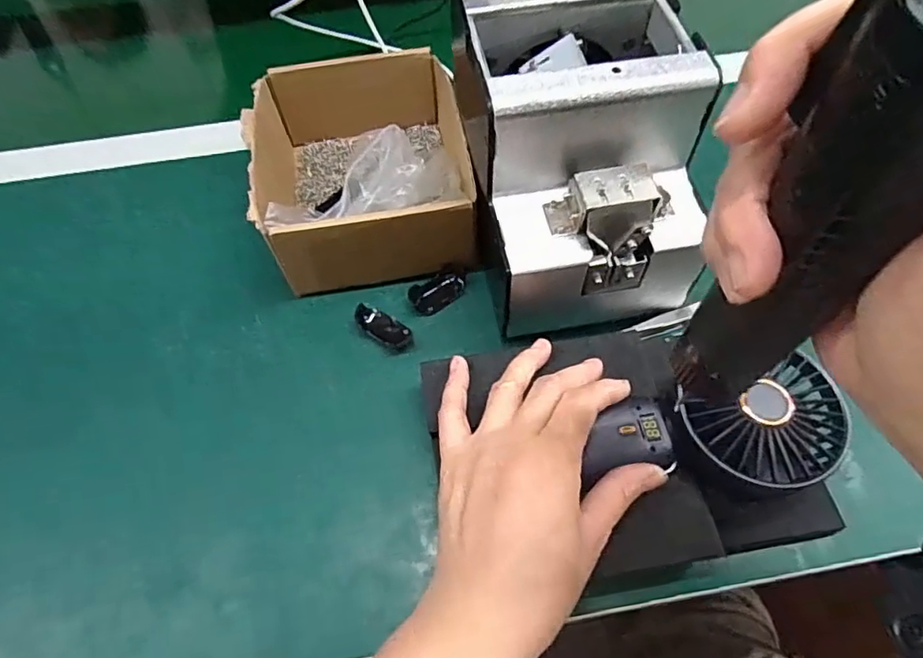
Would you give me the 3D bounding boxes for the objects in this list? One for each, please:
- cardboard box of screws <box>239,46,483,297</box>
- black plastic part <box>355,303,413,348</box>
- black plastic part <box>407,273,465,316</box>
[{"bbox_3d":[-0.075,-0.120,0.434,0.142,0.073,0.176,-11,60,-3],"label":"cardboard box of screws"},{"bbox_3d":[-0.054,-0.002,0.399,0.042,0.010,0.019,29,65,18],"label":"black plastic part"},{"bbox_3d":[-0.016,-0.026,0.410,0.041,0.008,0.021,-25,62,-11],"label":"black plastic part"}]

